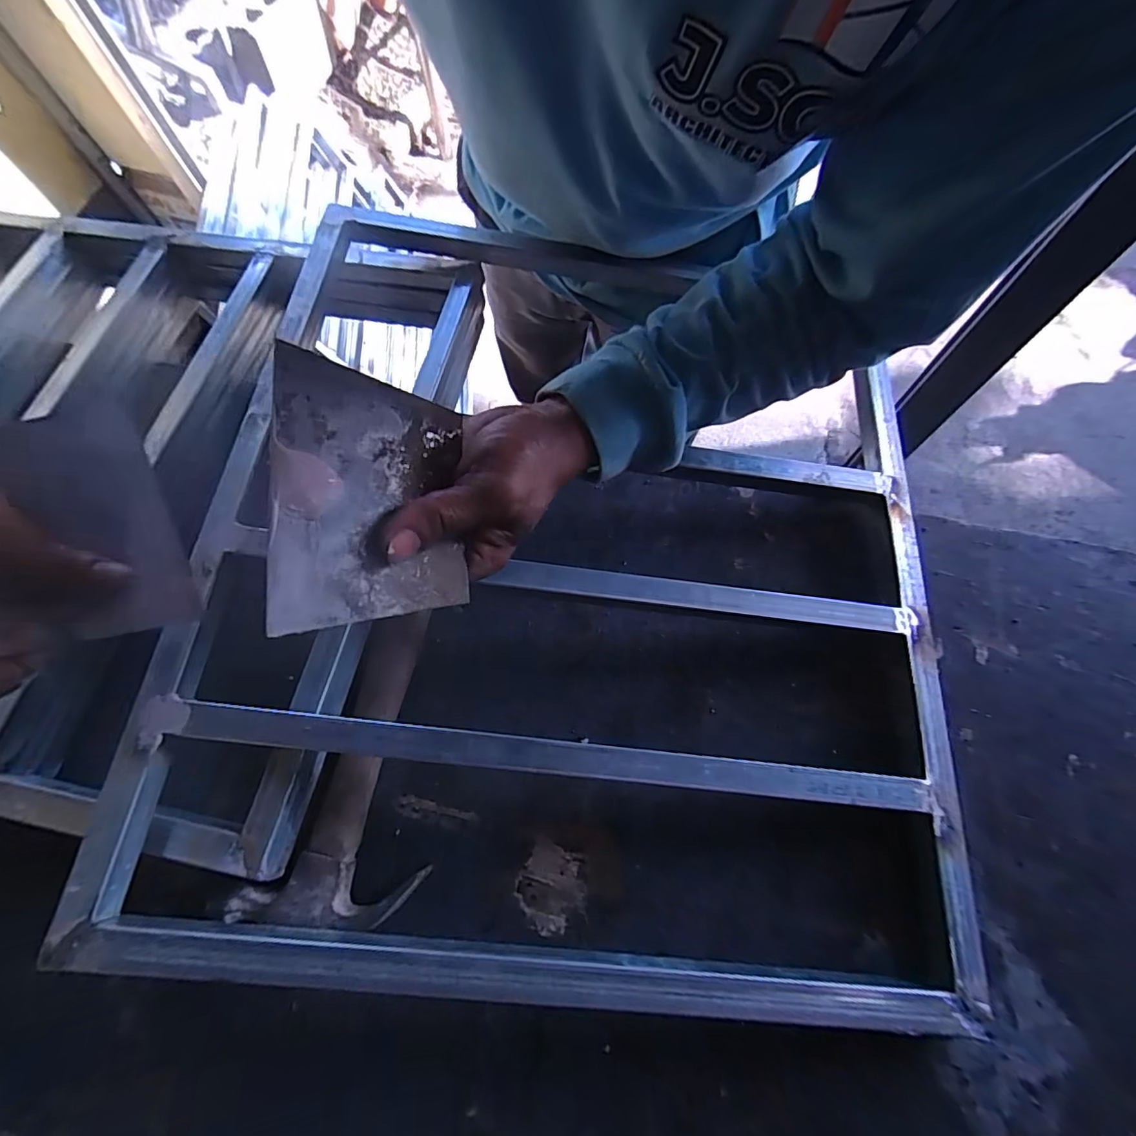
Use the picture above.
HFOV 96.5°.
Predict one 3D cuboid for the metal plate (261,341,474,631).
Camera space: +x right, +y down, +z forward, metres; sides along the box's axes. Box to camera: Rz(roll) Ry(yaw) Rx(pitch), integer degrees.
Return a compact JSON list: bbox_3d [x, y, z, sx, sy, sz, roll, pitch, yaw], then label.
[{"bbox_3d":[-0.091,-0.033,0.240,0.086,0.005,0.118,3,84,-39],"label":"metal plate"}]

